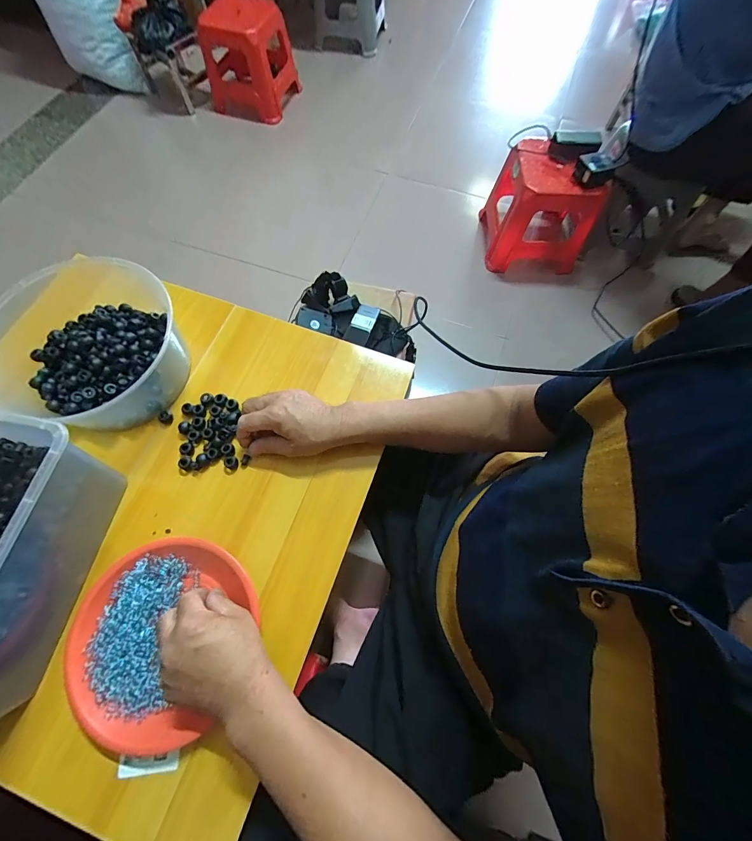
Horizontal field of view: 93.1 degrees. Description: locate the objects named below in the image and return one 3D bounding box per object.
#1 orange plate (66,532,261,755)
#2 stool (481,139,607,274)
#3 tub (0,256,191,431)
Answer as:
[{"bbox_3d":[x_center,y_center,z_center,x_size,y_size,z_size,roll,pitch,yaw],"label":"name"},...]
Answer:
[{"bbox_3d":[-0.237,0.229,0.385,0.184,0.023,0.195,0,69,-1],"label":"orange plate"},{"bbox_3d":[0.579,-0.735,1.241,0.342,0.309,0.286,0,69,-1],"label":"stool"},{"bbox_3d":[-0.379,-0.112,0.474,0.212,0.094,0.227,0,69,-1],"label":"tub"}]

